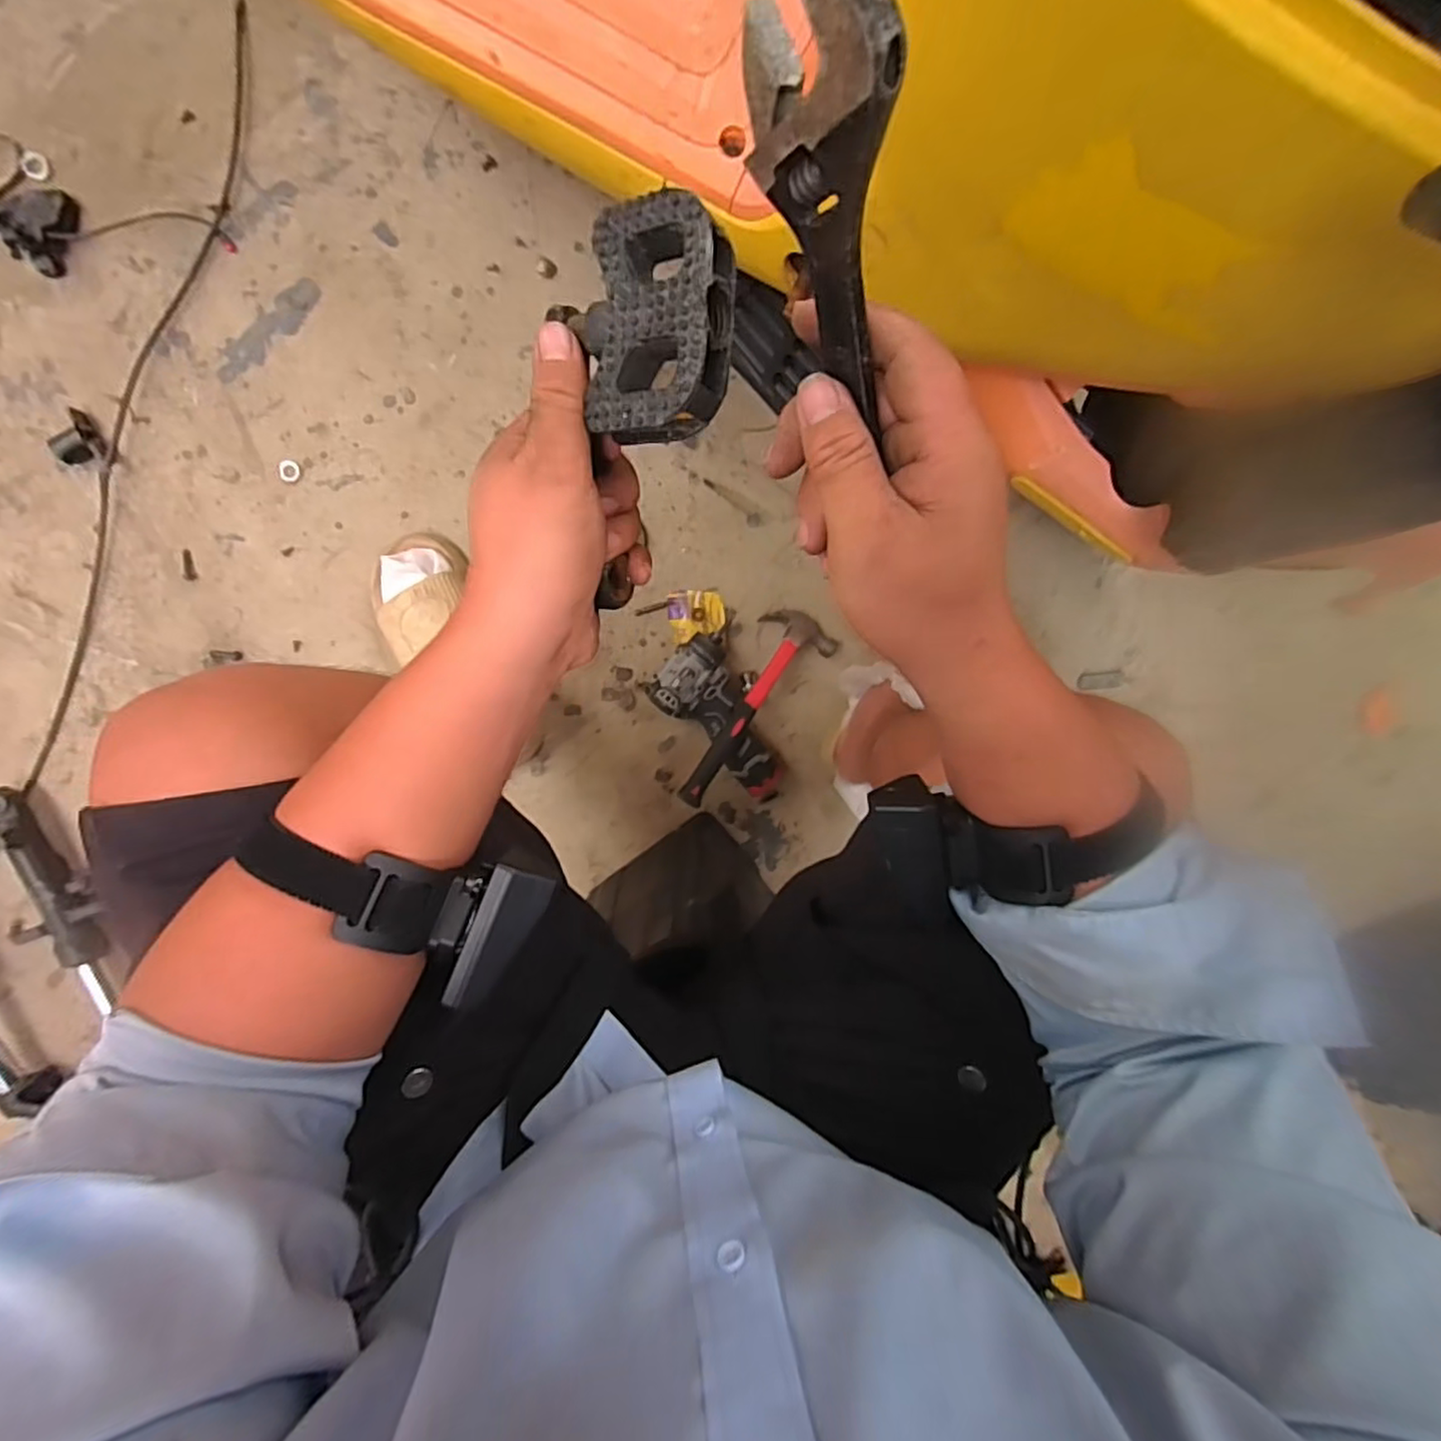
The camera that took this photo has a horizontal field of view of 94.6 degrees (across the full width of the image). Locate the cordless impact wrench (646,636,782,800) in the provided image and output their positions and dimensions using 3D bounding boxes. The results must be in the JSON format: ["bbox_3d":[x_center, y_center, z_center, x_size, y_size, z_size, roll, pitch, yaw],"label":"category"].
[{"bbox_3d":[-0.007,0.007,0.857,0.116,0.063,0.224,-25,98,-4],"label":"cordless impact wrench"}]

